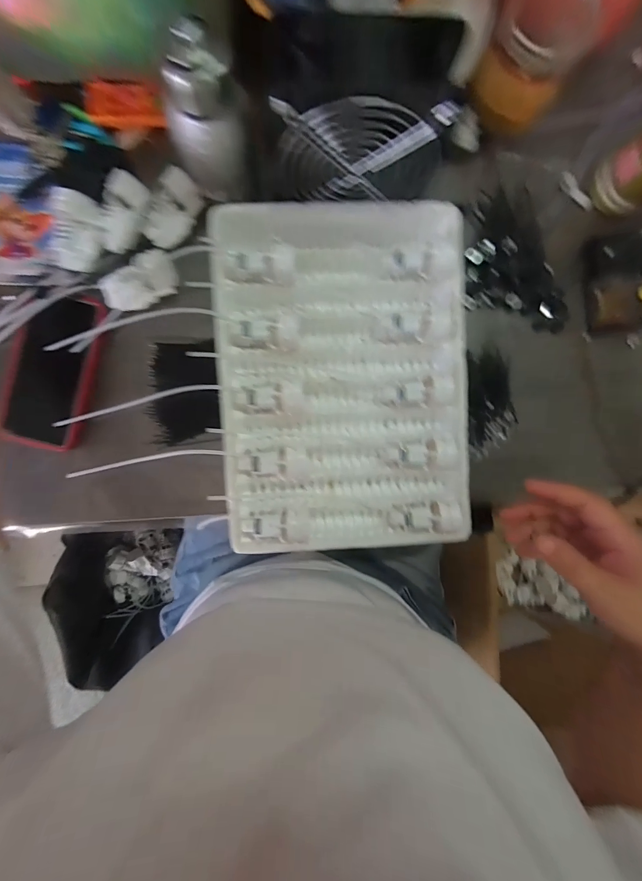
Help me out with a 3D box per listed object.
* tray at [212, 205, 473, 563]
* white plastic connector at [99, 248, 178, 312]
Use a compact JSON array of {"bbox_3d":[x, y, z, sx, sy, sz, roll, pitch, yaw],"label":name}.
[{"bbox_3d":[0.024,-0.062,0.366,0.245,0.044,0.338,-3,93,-4],"label":"tray"},{"bbox_3d":[-0.183,-0.160,0.350,0.074,0.019,0.041,-26,94,-2],"label":"white plastic connector"}]

